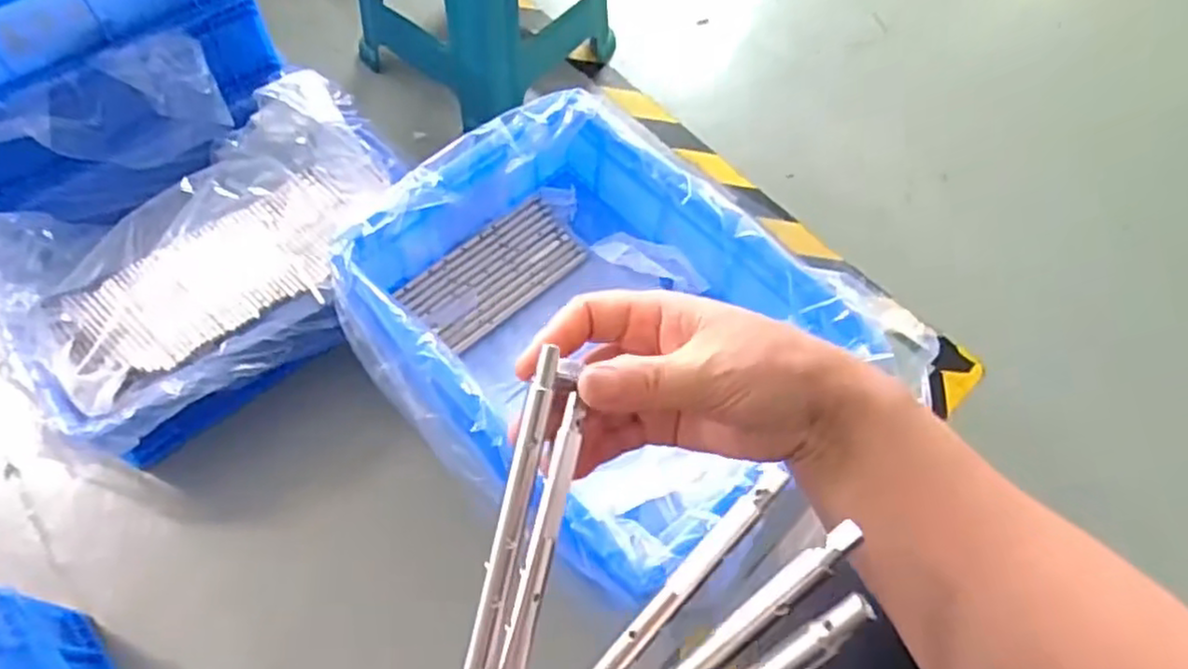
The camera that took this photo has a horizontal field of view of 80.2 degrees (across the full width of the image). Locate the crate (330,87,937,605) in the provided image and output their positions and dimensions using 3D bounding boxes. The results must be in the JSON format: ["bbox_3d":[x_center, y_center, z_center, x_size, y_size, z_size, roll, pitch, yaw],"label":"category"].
[{"bbox_3d":[0.019,-0.002,0.654,0.447,0.129,0.340,42,68,17],"label":"crate"}]

